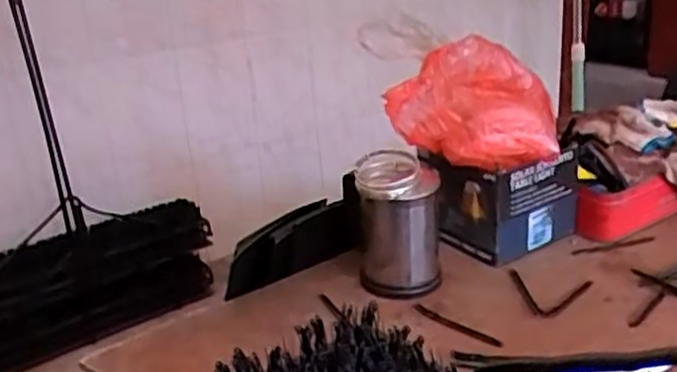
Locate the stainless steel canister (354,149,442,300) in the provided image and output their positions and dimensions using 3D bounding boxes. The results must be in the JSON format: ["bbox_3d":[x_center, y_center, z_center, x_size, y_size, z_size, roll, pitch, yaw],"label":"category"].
[{"bbox_3d":[0.061,0.039,0.716,0.079,0.137,0.079,-3,22,2],"label":"stainless steel canister"}]

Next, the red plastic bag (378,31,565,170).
[{"bbox_3d":[0.143,-0.090,0.765,0.175,0.112,0.107,1,22,11],"label":"red plastic bag"}]

